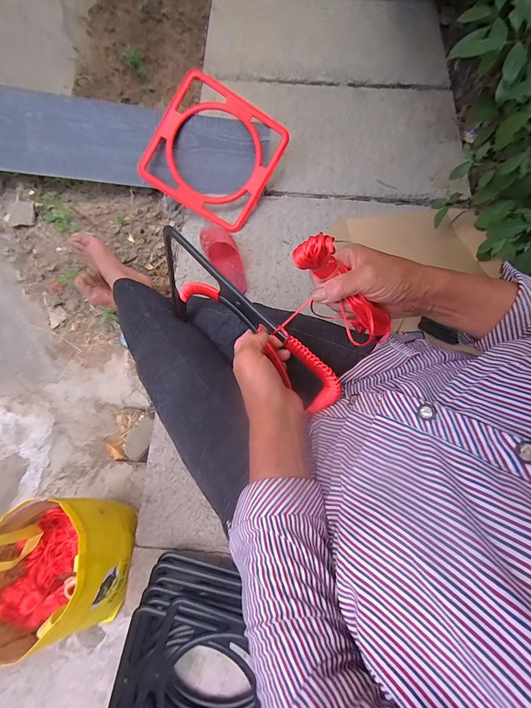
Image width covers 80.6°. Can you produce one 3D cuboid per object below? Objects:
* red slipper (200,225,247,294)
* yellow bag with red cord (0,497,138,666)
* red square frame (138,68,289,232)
[{"bbox_3d":[-0.118,-0.279,0.887,0.088,0.049,0.235,-27,75,-7],"label":"red slipper"},{"bbox_3d":[-0.424,0.428,0.624,0.265,0.229,0.256,-15,74,-4],"label":"yellow bag with red cord"},{"bbox_3d":[-0.151,-0.581,0.909,0.343,0.034,0.335,30,96,-6],"label":"red square frame"}]

